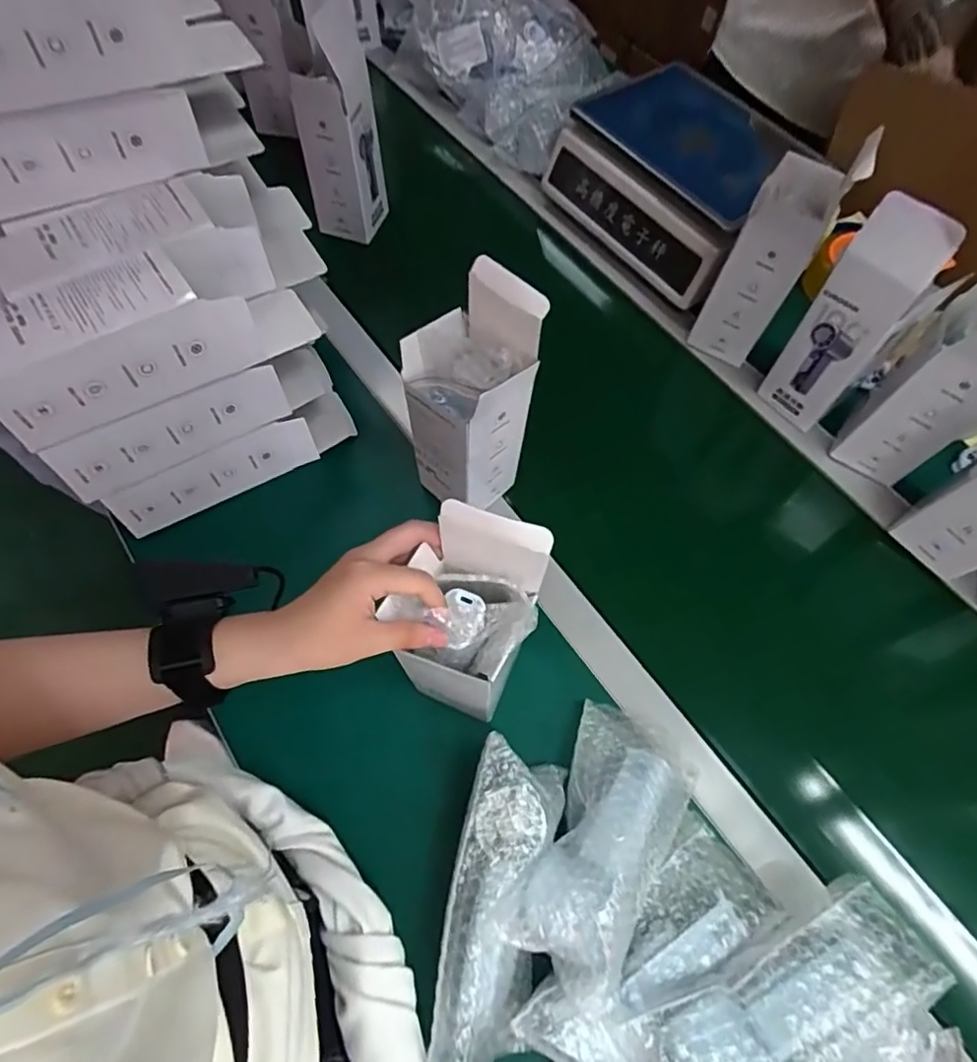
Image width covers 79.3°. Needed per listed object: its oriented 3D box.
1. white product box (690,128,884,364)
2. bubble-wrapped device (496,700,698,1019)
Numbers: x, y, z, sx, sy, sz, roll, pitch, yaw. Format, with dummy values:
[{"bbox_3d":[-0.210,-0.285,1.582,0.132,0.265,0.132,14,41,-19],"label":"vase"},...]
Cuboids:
[{"bbox_3d":[0.292,-0.278,0.626,0.077,0.194,0.076,33,70,15],"label":"white product box"},{"bbox_3d":[0.088,0.233,0.441,0.104,0.060,0.202,28,48,13],"label":"bubble-wrapped device"}]

